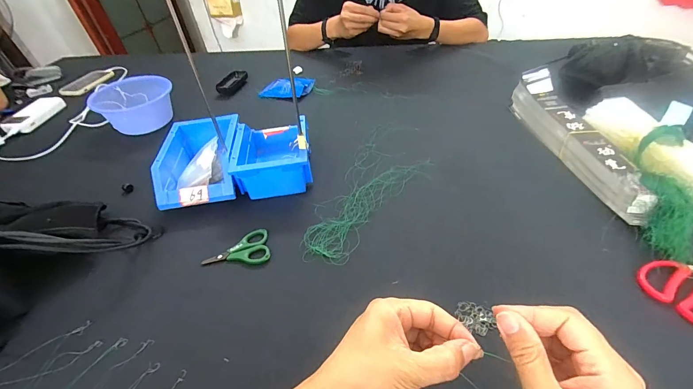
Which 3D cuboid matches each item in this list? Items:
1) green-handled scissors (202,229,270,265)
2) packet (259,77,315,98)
[{"bbox_3d":[-0.164,0.086,0.470,0.096,0.007,0.060,-14,44,-7],"label":"green-handled scissors"},{"bbox_3d":[-0.155,-0.281,0.833,0.115,0.031,0.100,10,46,17],"label":"packet"}]

